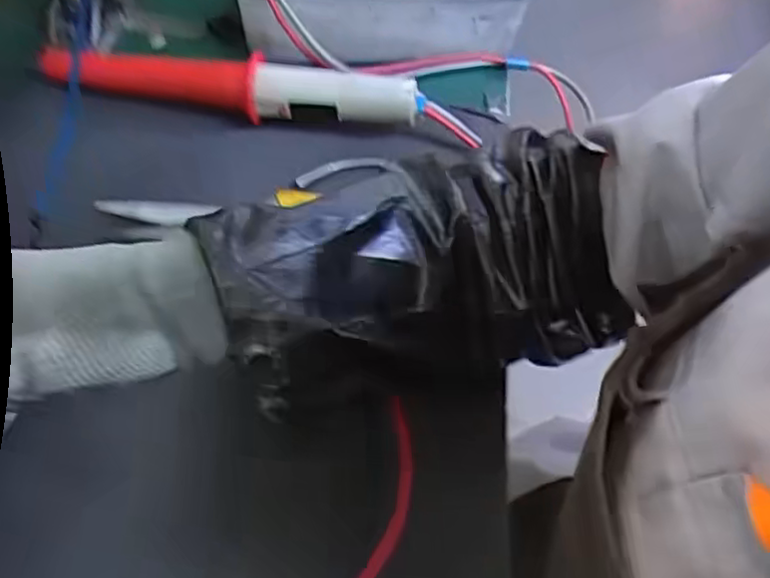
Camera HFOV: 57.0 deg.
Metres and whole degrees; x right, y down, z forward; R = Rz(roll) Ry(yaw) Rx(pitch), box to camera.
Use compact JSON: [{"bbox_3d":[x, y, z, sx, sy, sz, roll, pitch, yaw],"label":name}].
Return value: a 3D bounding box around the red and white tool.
[{"bbox_3d":[-0.100,-0.131,0.472,0.237,0.045,0.030,5,51,-2],"label":"red and white tool"}]

